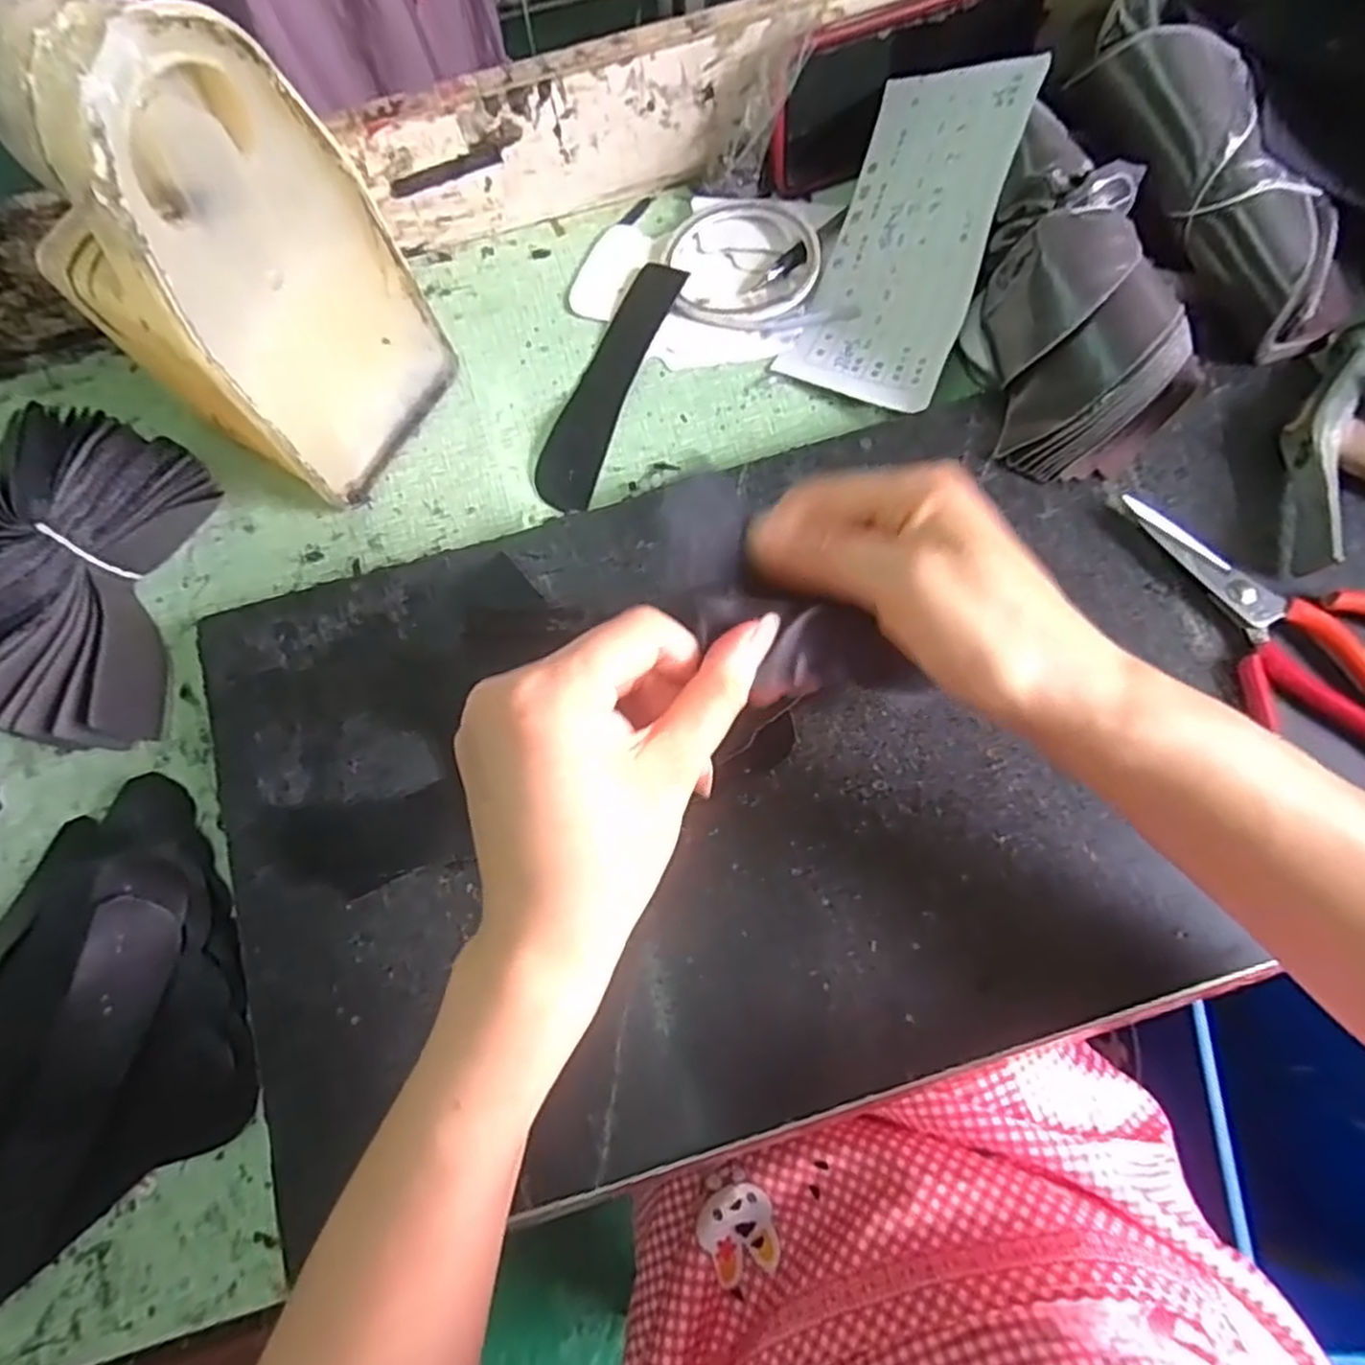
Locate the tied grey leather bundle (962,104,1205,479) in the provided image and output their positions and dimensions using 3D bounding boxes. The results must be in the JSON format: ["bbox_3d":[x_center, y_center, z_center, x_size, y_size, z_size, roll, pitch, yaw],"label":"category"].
[{"bbox_3d":[0.199,-0.192,0.375,0.084,0.058,0.162,-6,73,0],"label":"tied grey leather bundle"}]

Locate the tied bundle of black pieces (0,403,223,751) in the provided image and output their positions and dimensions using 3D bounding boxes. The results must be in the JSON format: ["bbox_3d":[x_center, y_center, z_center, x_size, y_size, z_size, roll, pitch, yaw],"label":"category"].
[{"bbox_3d":[-0.340,-0.061,0.383,0.166,0.048,0.174,7,74,4],"label":"tied bundle of black pieces"}]

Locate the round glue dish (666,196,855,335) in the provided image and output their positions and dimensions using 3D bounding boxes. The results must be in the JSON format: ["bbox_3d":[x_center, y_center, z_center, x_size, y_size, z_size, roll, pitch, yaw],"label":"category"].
[{"bbox_3d":[0.044,-0.249,0.440,0.102,0.018,0.090,-7,73,0],"label":"round glue dish"}]

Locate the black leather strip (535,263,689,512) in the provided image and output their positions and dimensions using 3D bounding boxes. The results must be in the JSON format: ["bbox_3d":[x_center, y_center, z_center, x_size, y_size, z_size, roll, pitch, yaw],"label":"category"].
[{"bbox_3d":[-0.044,-0.175,0.430,0.037,0.012,0.161,20,75,7],"label":"black leather strip"}]

